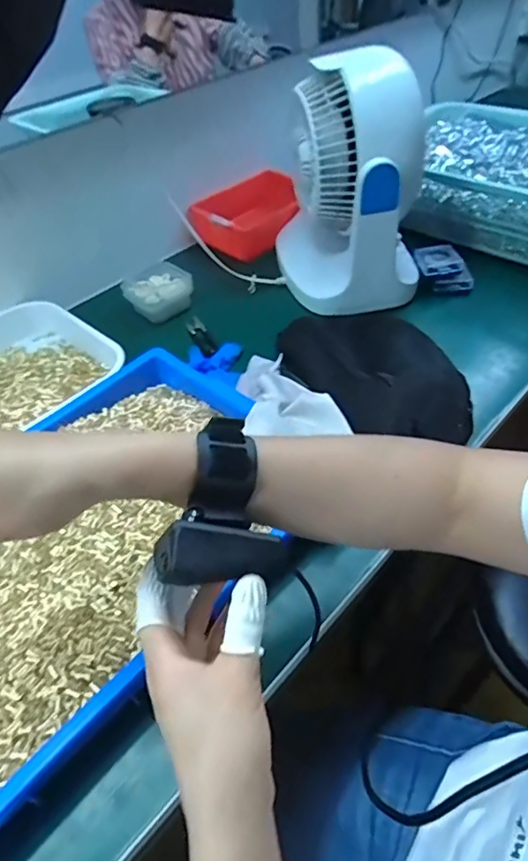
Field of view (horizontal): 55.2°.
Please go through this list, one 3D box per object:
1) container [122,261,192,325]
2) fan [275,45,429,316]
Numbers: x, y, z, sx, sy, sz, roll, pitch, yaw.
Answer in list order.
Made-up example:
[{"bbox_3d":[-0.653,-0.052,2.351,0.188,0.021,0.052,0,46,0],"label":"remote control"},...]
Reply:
[{"bbox_3d":[-0.151,-0.199,0.725,0.081,0.047,0.084,28,55,28],"label":"container"},{"bbox_3d":[0.112,-0.298,0.633,0.177,0.251,0.147,-2,46,4],"label":"fan"}]

